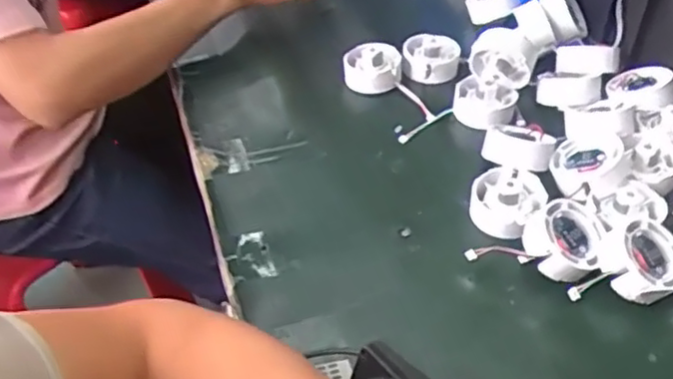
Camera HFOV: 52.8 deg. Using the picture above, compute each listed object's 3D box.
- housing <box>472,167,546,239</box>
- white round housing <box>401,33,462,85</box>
[{"bbox_3d":[0.132,0.008,0.525,0.051,0.031,0.062,21,49,23],"label":"housing"},{"bbox_3d":[0.094,-0.128,0.675,0.056,0.032,0.056,-2,44,2],"label":"white round housing"}]

